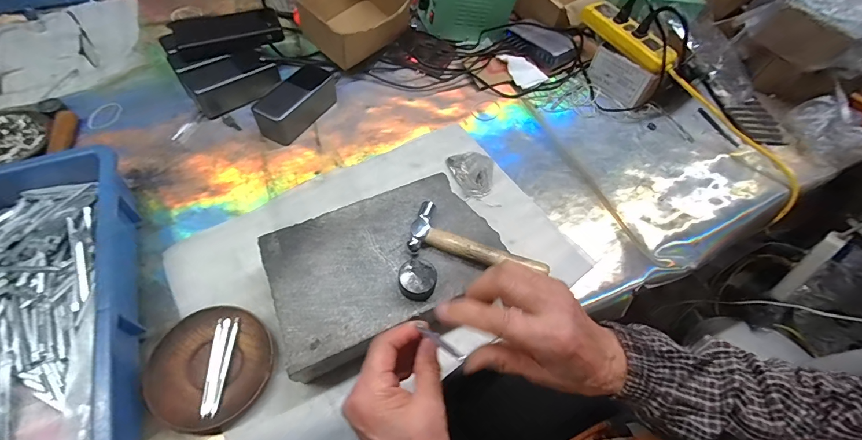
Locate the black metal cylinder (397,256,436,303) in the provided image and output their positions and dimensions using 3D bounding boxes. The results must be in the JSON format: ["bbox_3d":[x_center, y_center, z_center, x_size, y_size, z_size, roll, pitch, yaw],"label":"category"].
[{"bbox_3d":[-0.014,0.061,0.378,0.037,0.024,0.037,2,58,-3],"label":"black metal cylinder"}]

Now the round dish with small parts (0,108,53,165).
[{"bbox_3d":[-0.590,-0.116,0.519,0.106,0.013,0.104,2,58,-3],"label":"round dish with small parts"}]

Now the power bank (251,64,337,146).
[{"bbox_3d":[-0.199,-0.174,0.562,0.057,0.050,0.133,28,60,13],"label":"power bank"}]

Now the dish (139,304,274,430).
[{"bbox_3d":[-0.220,0.146,0.377,0.111,0.015,0.111,2,58,-3],"label":"dish"}]

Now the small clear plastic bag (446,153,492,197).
[{"bbox_3d":[0.063,-0.070,0.539,0.057,0.013,0.074,-22,62,-17],"label":"small clear plastic bag"}]

